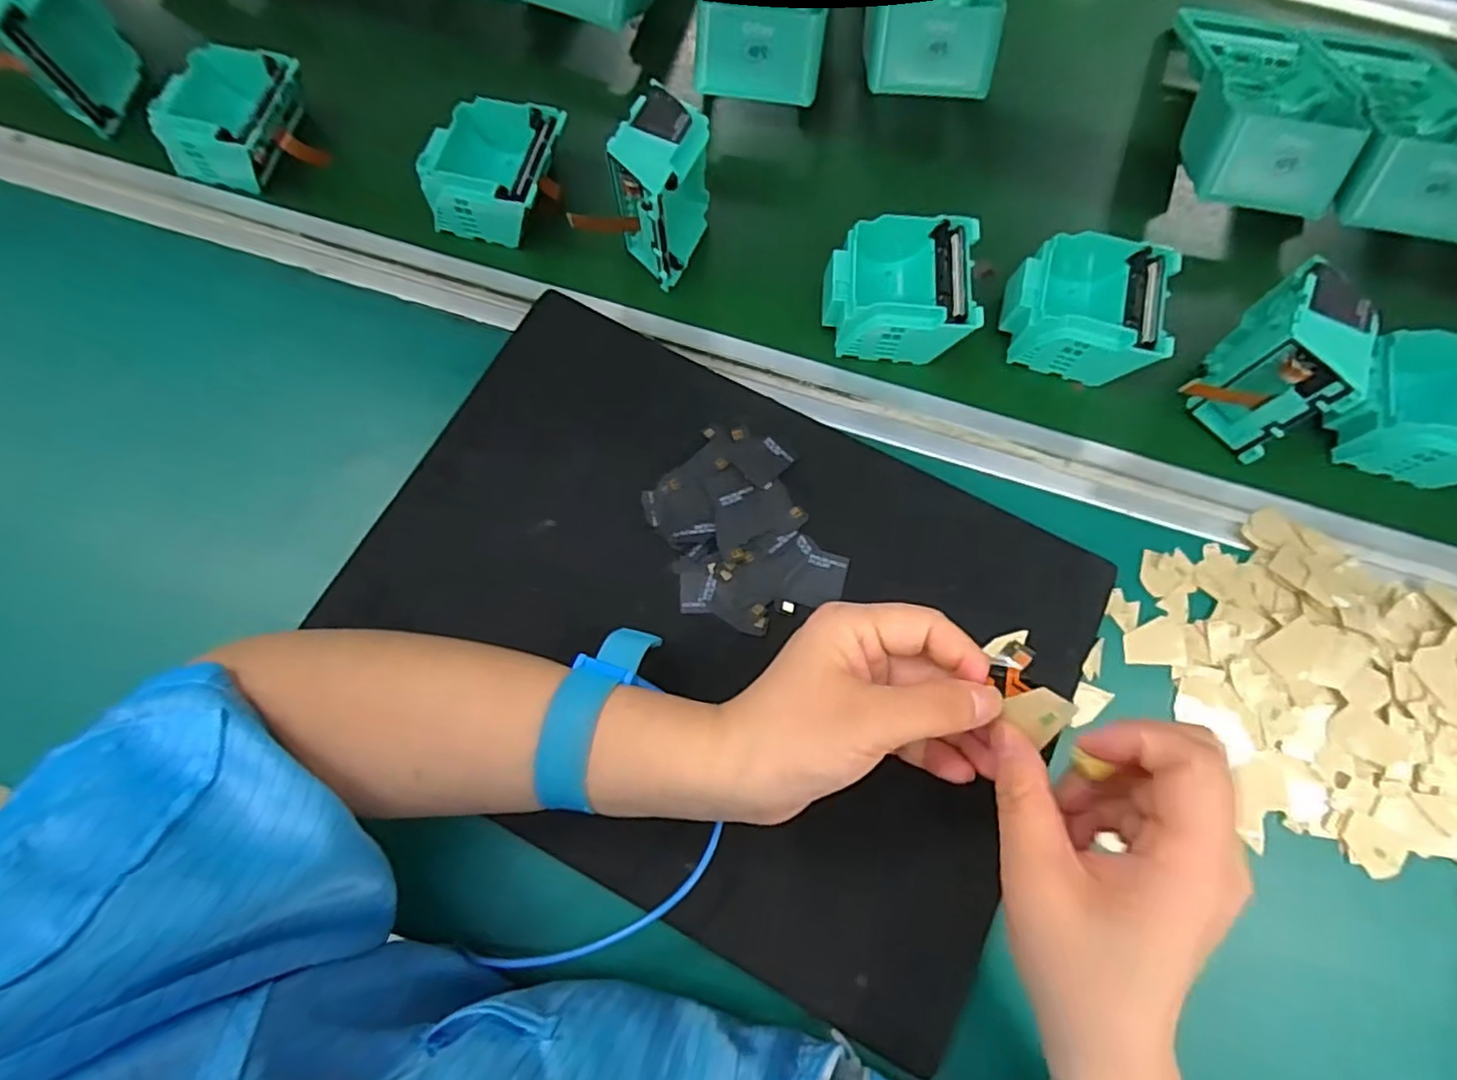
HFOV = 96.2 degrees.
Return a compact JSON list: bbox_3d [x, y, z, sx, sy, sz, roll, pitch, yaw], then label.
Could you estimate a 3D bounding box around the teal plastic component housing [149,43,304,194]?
[{"bbox_3d":[-0.312,-0.271,0.412,0.077,0.040,0.092,12,72,4],"label":"teal plastic component housing"}]

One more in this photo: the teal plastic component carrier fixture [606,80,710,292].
[{"bbox_3d":[-0.040,-0.198,0.372,0.052,0.069,0.078,7,75,0],"label":"teal plastic component carrier fixture"}]

